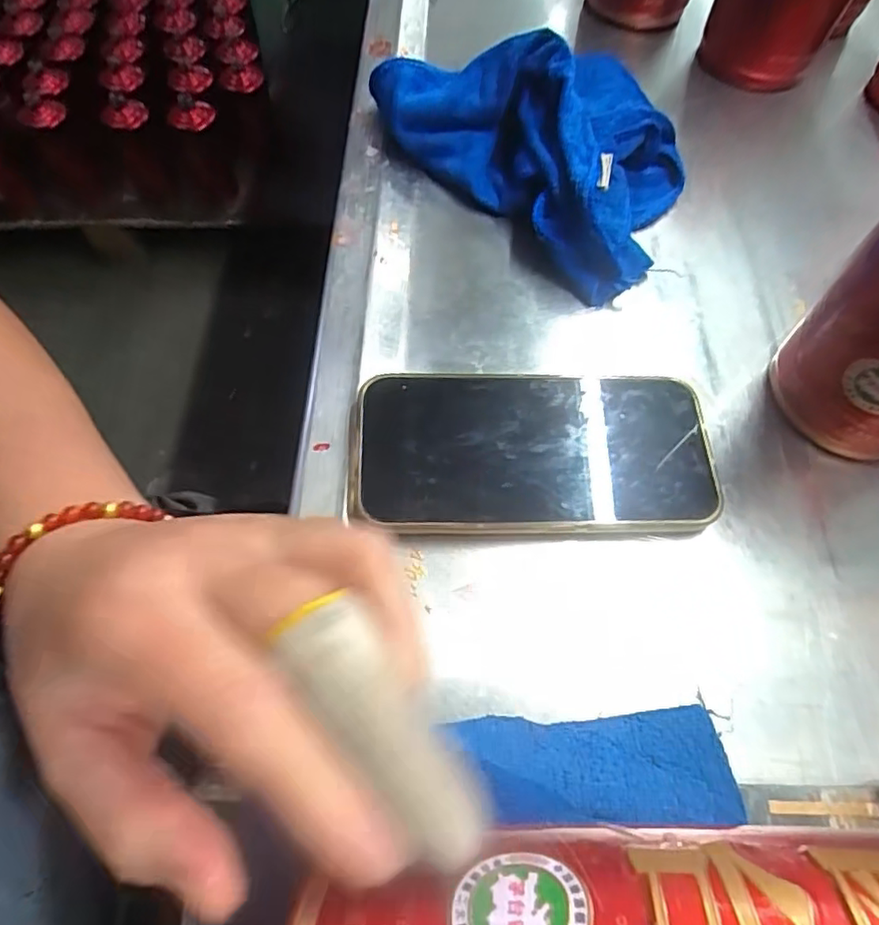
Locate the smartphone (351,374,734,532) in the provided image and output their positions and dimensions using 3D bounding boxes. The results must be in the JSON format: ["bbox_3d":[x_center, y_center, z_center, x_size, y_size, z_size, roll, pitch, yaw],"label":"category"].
[{"bbox_3d":[0.041,-0.006,0.275,0.160,0.010,0.079,1,62,-2],"label":"smartphone"}]

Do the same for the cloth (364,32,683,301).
[{"bbox_3d":[0.066,-0.202,0.358,0.198,0.065,0.141,41,68,18],"label":"cloth"}]

